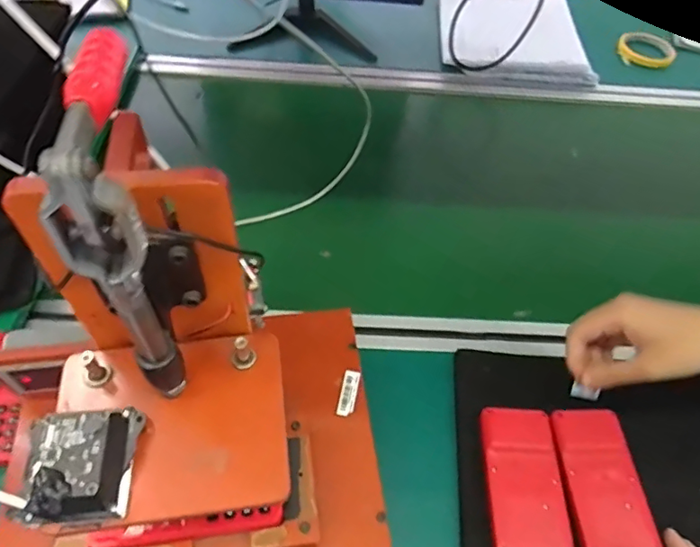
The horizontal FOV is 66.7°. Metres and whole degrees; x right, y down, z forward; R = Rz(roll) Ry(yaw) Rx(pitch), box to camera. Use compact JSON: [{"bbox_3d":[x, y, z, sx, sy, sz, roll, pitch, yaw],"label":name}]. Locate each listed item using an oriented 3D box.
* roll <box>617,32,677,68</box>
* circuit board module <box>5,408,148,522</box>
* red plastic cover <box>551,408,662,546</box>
[{"bbox_3d":[0.514,-0.388,0.920,0.093,0.011,0.118,29,58,15],"label":"roll"},{"bbox_3d":[-0.145,0.102,0.290,0.048,0.024,0.059,-1,55,-5],"label":"circuit board module"},{"bbox_3d":[0.215,0.175,0.450,0.061,0.008,0.123,1,53,-4],"label":"red plastic cover"}]

